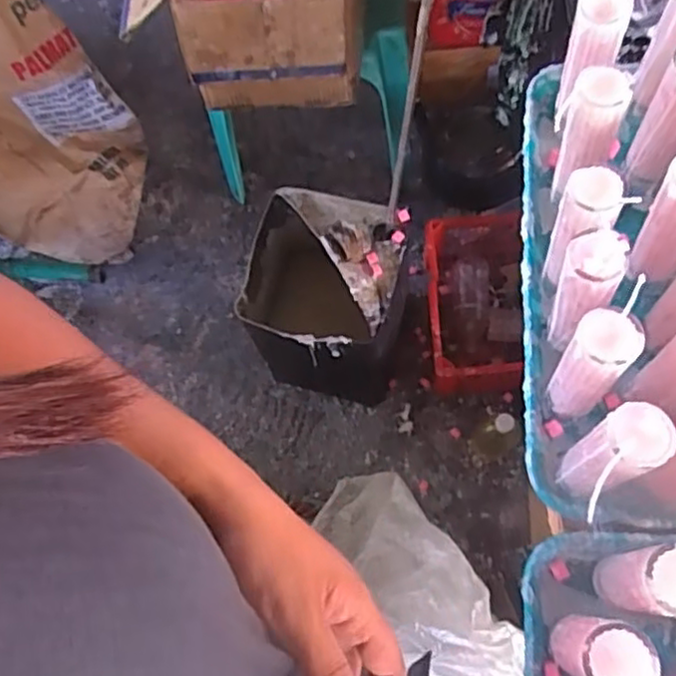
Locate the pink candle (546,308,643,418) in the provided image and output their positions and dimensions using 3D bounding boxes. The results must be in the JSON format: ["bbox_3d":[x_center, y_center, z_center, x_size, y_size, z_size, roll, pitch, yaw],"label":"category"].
[{"bbox_3d":[0.186,0.025,0.520,0.041,0.141,0.039,-1,70,3],"label":"pink candle"}]

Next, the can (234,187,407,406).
[{"bbox_3d":[-0.017,-0.055,1.241,0.260,0.399,0.254,15,71,8],"label":"can"}]

